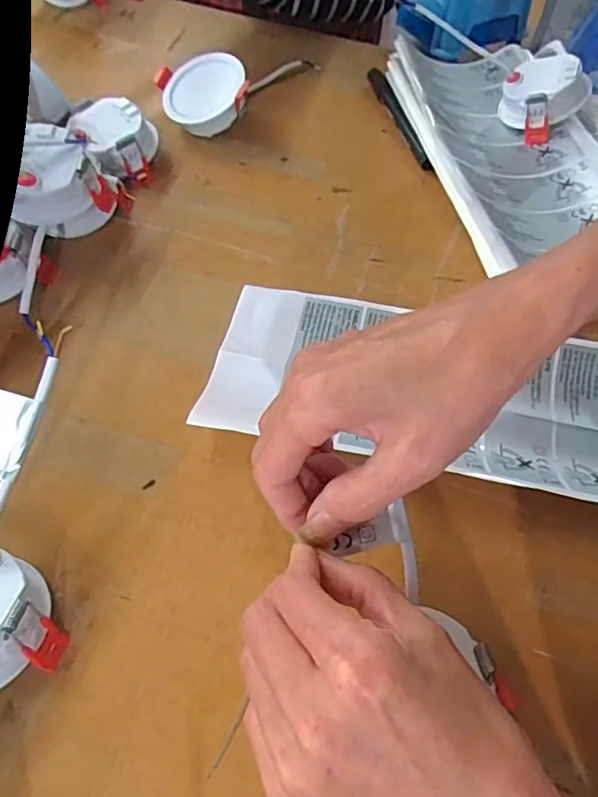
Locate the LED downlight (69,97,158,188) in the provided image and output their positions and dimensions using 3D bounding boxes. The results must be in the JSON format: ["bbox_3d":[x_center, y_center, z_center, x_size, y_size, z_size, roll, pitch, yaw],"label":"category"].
[{"bbox_3d":[-0.145,-0.205,0.470,0.061,0.038,0.066,-10,57,-10],"label":"LED downlight"}]

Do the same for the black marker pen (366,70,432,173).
[{"bbox_3d":[0.087,-0.250,0.523,0.012,0.015,0.141,-10,57,-10],"label":"black marker pen"}]

